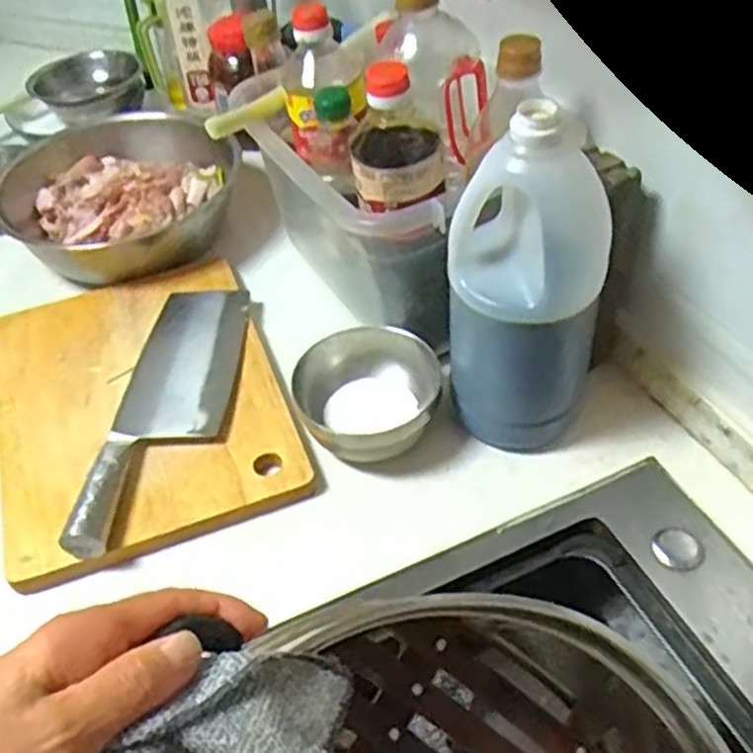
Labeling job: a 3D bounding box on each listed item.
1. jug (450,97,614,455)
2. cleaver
[{"bbox_3d":[0.116,-0.061,0.616,0.113,0.285,0.089,8,47,14],"label":"jug"},{"bbox_3d":[-0.187,0.020,0.717,0.100,0.022,0.318,0,46,7],"label":"cleaver"}]

